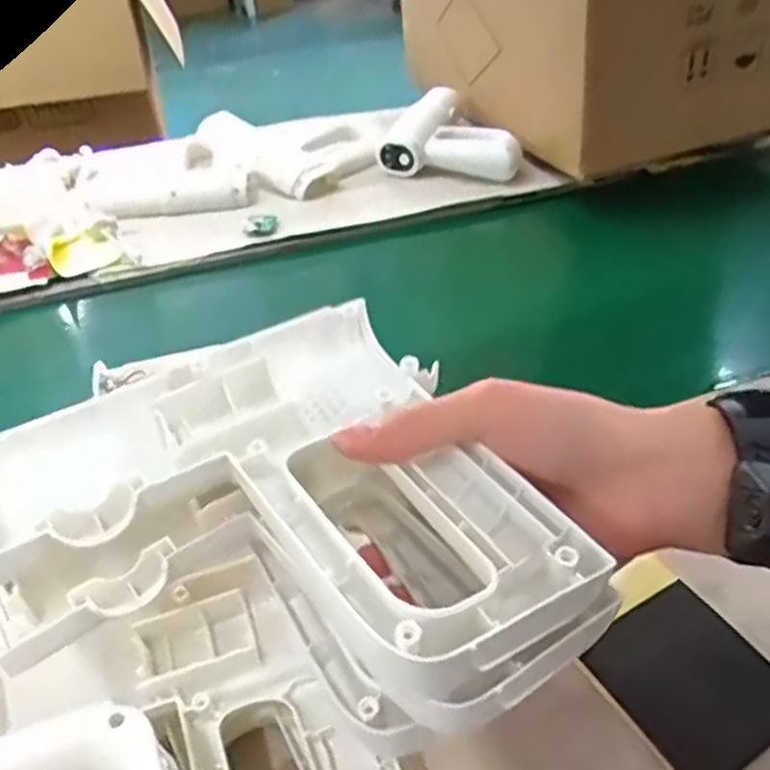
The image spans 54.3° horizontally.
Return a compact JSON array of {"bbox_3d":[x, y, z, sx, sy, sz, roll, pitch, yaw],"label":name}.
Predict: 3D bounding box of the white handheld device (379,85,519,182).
[{"bbox_3d":[0.089,-0.339,0.998,0.179,0.041,0.199,3,41,7],"label":"white handheld device"}]

